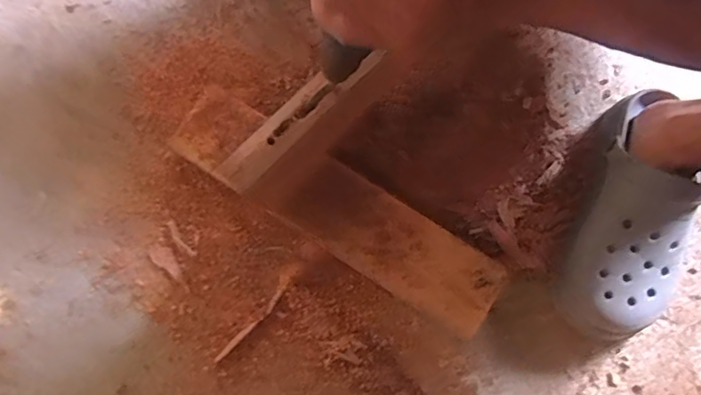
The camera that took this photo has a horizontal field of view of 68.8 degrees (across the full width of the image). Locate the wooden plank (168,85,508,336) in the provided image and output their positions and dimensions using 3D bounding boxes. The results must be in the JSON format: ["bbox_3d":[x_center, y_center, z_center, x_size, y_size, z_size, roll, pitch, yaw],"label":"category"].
[{"bbox_3d":[-0.014,0.009,0.528,0.360,0.032,0.082,32,78,7],"label":"wooden plank"}]

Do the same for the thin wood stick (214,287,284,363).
[{"bbox_3d":[-0.100,0.130,0.516,0.009,0.006,0.096,42,80,9],"label":"thin wood stick"}]

